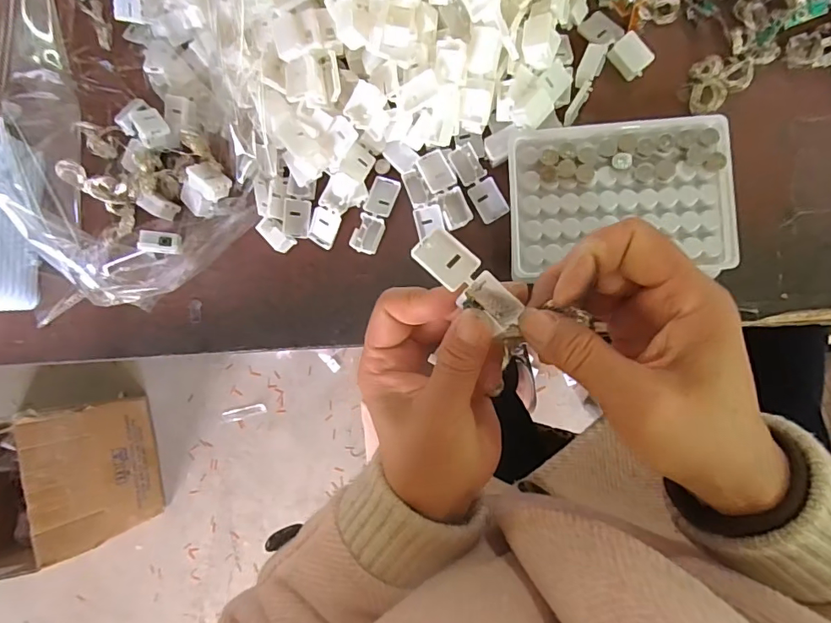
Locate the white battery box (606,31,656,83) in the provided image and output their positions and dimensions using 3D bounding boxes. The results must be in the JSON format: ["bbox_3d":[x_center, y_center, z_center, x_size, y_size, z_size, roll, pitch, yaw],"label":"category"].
[{"bbox_3d":[0.146,-0.173,0.331,0.017,0.018,0.025,-43,82,4],"label":"white battery box"}]

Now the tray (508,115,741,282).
[{"bbox_3d":[0.125,-0.071,0.301,0.130,0.009,0.093,-2,88,9],"label":"tray"}]

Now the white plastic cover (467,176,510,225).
[{"bbox_3d":[0.051,-0.078,0.338,0.020,0.005,0.028,-27,83,6],"label":"white plastic cover"}]

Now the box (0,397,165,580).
[{"bbox_3d":[-0.807,0.366,1.002,0.428,0.304,0.273,-16,84,7],"label":"box"}]

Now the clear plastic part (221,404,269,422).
[{"bbox_3d":[-0.392,0.231,1.106,0.103,0.013,0.026,-16,84,7],"label":"clear plastic part"}]

